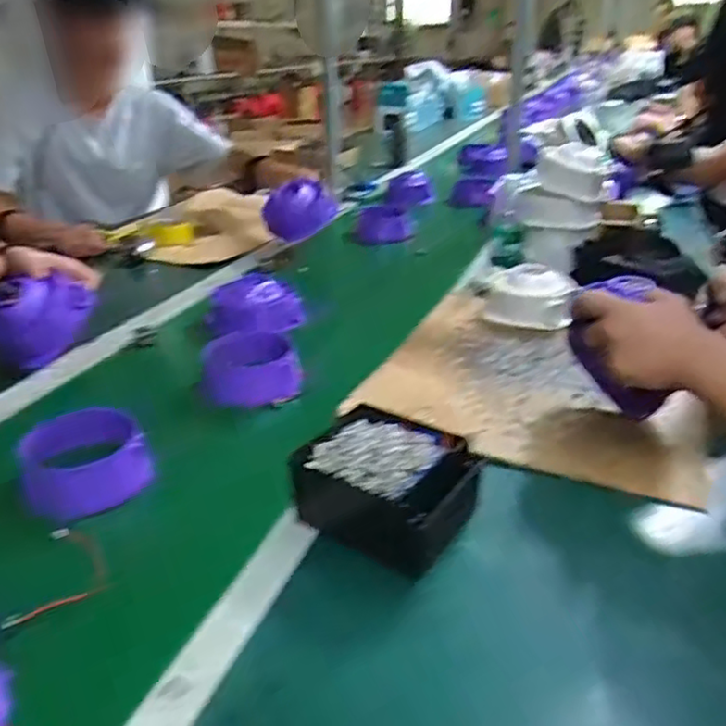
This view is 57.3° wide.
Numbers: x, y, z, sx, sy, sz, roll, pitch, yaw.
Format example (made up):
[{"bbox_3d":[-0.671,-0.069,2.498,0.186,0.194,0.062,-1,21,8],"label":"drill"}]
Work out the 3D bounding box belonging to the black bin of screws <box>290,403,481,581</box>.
[{"bbox_3d":[0.021,0.112,0.613,0.153,0.069,0.131,16,31,29],"label":"black bin of screws"}]

